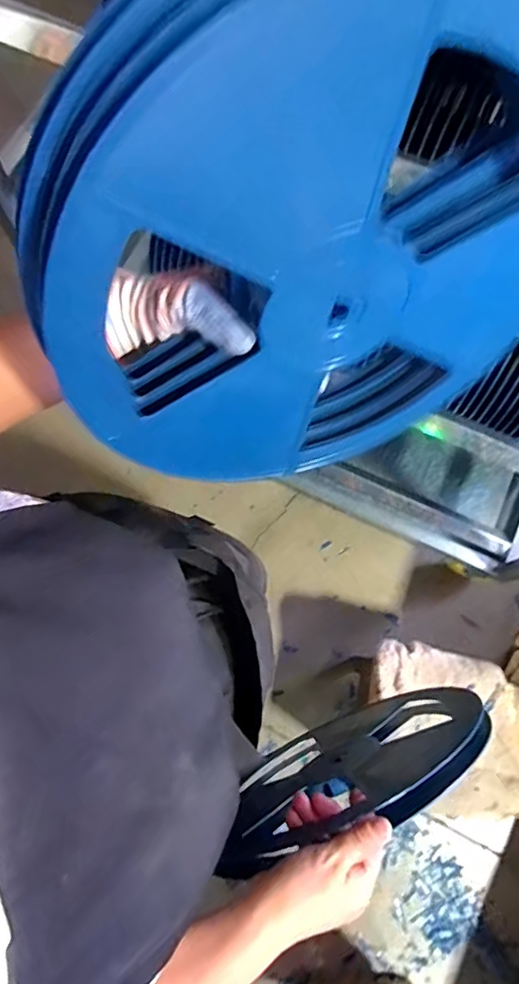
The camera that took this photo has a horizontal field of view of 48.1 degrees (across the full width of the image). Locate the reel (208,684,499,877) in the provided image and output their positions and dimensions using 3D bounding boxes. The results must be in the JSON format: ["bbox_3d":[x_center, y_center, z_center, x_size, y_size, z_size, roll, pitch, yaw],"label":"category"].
[{"bbox_3d":[0.097,0.278,0.602,0.280,0.295,0.038,-23,77,-6],"label":"reel"}]

